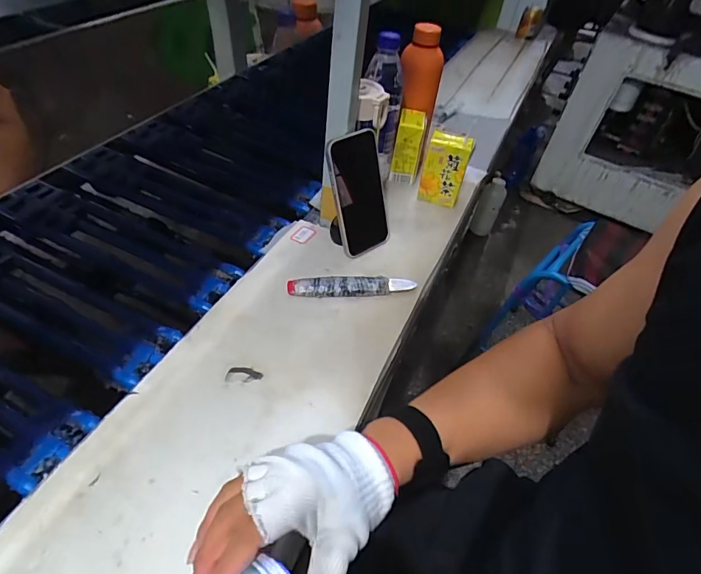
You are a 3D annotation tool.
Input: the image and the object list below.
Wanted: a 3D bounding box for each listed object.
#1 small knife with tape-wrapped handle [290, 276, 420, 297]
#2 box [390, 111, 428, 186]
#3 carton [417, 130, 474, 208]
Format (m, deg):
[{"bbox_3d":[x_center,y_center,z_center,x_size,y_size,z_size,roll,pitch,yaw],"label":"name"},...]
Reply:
[{"bbox_3d":[0.003,-0.001,0.574,0.166,0.022,0.023,0,47,-8],"label":"small knife with tape-wrapped handle"},{"bbox_3d":[0.099,-0.239,0.752,0.045,0.115,0.059,11,46,3],"label":"box"},{"bbox_3d":[0.151,-0.188,0.707,0.065,0.119,0.036,15,46,7],"label":"carton"}]

